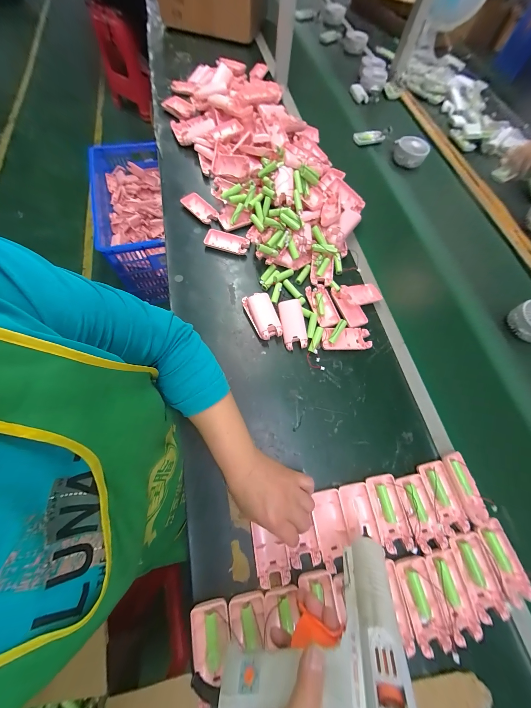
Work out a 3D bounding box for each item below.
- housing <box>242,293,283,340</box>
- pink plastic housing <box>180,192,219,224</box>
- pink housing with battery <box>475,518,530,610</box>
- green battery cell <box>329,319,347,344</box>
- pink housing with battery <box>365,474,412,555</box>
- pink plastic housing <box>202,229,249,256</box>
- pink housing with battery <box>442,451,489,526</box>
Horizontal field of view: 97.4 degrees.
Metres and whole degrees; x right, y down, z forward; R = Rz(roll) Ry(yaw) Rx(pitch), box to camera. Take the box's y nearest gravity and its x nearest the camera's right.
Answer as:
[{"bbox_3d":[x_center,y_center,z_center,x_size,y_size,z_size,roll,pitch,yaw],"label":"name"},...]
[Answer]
[{"bbox_3d":[-0.005,-0.074,0.454,0.051,0.029,0.100,-21,72,-10],"label":"housing"},{"bbox_3d":[-0.158,-0.343,0.550,0.046,0.015,0.101,-36,75,-15],"label":"pink plastic housing"},{"bbox_3d":[0.346,0.300,0.336,0.047,0.015,0.101,-14,71,-8],"label":"pink housing with battery"},{"bbox_3d":[0.138,-0.042,0.446,0.015,0.014,0.051,32,84,9],"label":"green battery cell"},{"bbox_3d":[0.182,0.235,0.348,0.046,0.013,0.094,-7,70,-5],"label":"pink housing with battery"},{"bbox_3d":[-0.086,-0.250,0.524,0.095,0.014,0.048,16,69,3],"label":"pink plastic housing"},{"bbox_3d":[0.315,0.208,0.366,0.041,0.013,0.096,-11,70,-7],"label":"pink housing with battery"}]

